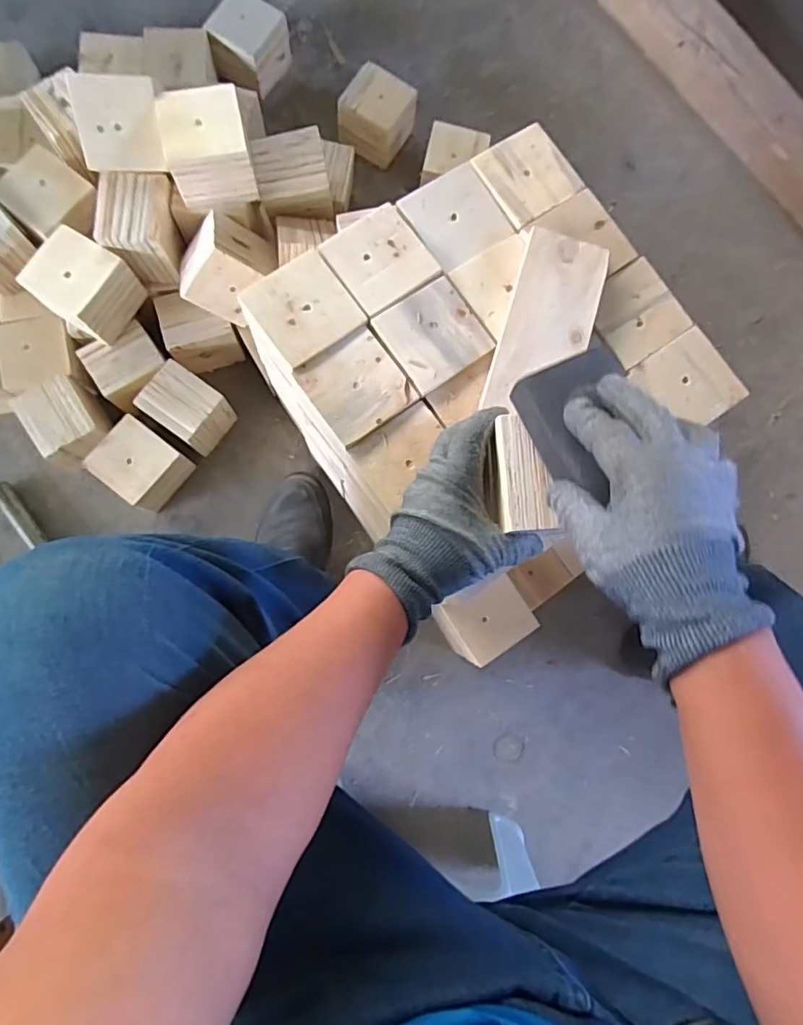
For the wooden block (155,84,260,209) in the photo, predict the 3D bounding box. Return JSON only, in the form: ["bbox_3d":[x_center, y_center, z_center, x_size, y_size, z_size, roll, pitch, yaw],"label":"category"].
[{"bbox_3d":[-0.229,-0.437,0.651,0.098,0.065,0.103,-9,84,-5],"label":"wooden block"}]

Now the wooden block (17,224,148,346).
[{"bbox_3d":[-0.405,-0.288,0.693,0.106,0.068,0.097,31,82,0],"label":"wooden block"}]

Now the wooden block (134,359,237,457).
[{"bbox_3d":[-0.300,-0.146,0.770,0.096,0.093,0.079,37,82,1],"label":"wooden block"}]

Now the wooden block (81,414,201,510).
[{"bbox_3d":[-0.362,-0.067,0.762,0.099,0.084,0.094,36,82,1],"label":"wooden block"}]

